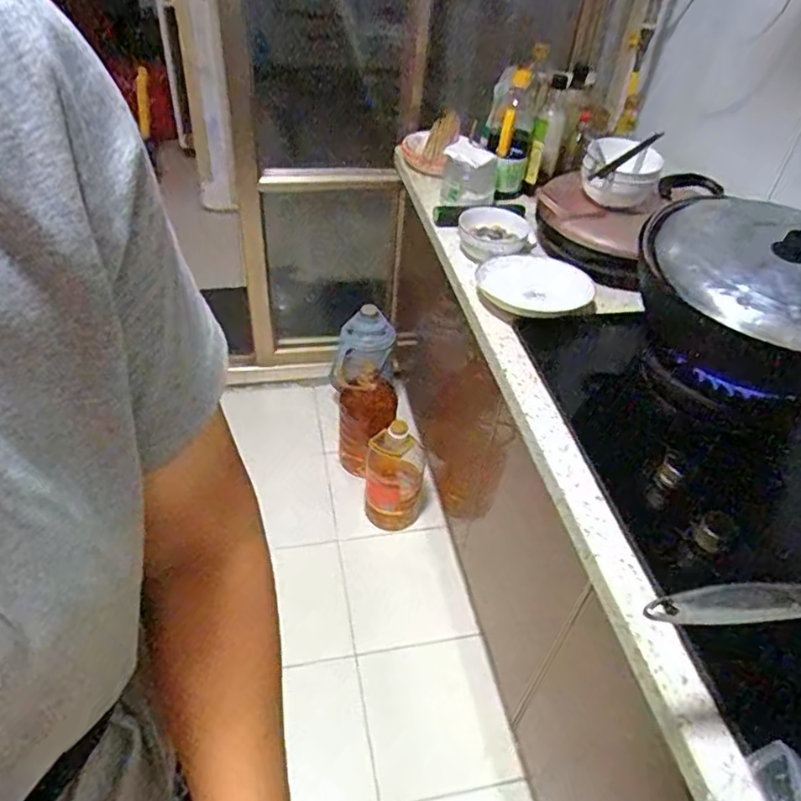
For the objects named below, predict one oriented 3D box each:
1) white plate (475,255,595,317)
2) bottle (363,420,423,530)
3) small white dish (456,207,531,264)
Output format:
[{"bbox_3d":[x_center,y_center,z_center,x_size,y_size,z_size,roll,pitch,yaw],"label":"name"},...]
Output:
[{"bbox_3d":[0.222,-0.198,1.051,0.168,0.031,0.196,-39,47,-22],"label":"white plate"},{"bbox_3d":[-0.016,0.182,1.569,0.148,0.328,0.139,3,43,-3],"label":"bottle"},{"bbox_3d":[0.171,-0.307,1.166,0.123,0.062,0.150,17,45,12],"label":"small white dish"}]

